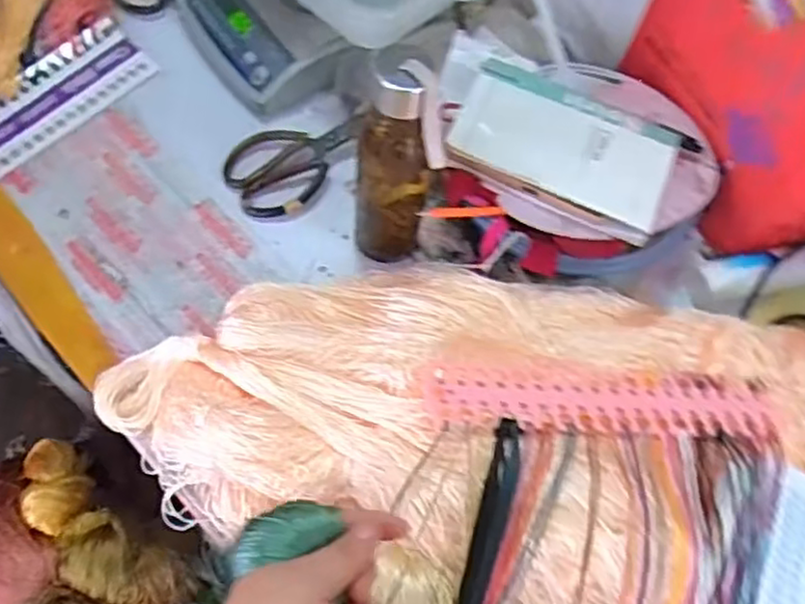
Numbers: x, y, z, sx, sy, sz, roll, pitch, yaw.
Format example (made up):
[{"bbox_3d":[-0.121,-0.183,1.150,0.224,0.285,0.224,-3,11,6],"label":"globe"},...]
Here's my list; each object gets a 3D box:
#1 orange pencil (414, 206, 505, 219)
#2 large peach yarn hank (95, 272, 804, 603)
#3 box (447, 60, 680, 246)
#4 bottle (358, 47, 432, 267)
[{"bbox_3d":[0.053,-0.081,0.628,0.079,0.011,0.010,-3,65,-4],"label":"orange pencil"},{"bbox_3d":[0.064,0.110,0.554,0.636,0.094,0.307,8,65,1],"label":"large peach yarn hank"},{"bbox_3d":[0.152,-0.148,0.650,0.199,0.021,0.135,20,65,6],"label":"box"},{"bbox_3d":[-0.007,-0.111,0.591,0.067,0.223,0.051,3,65,-1],"label":"bottle"}]

